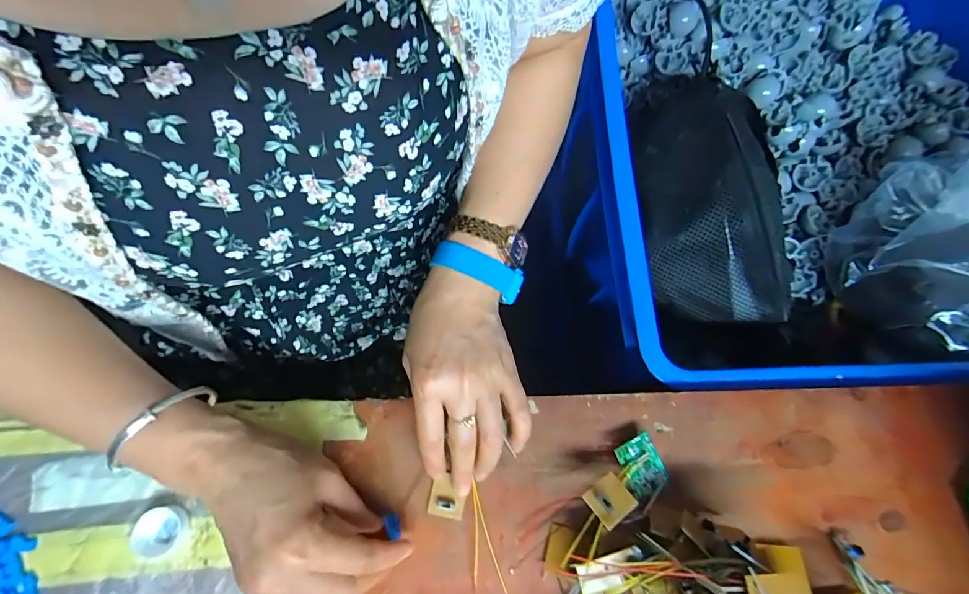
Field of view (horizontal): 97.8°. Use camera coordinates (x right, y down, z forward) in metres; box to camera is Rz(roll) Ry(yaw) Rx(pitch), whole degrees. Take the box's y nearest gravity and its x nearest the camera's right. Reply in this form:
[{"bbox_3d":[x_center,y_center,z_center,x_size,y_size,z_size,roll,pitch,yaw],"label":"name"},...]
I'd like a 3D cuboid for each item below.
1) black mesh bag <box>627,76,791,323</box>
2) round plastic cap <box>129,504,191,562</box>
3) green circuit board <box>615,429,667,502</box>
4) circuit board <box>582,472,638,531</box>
[{"bbox_3d":[0.216,-0.099,0.419,0.121,0.090,0.249,-9,75,-4],"label":"black mesh bag"},{"bbox_3d":[-0.223,0.160,0.286,0.036,0.015,0.031,-18,75,-7],"label":"round plastic cap"},{"bbox_3d":[0.116,0.126,0.314,0.033,0.005,0.041,-24,87,-10],"label":"green circuit board"},{"bbox_3d":[0.084,0.136,0.285,0.029,0.006,0.026,-27,51,-26],"label":"circuit board"}]

